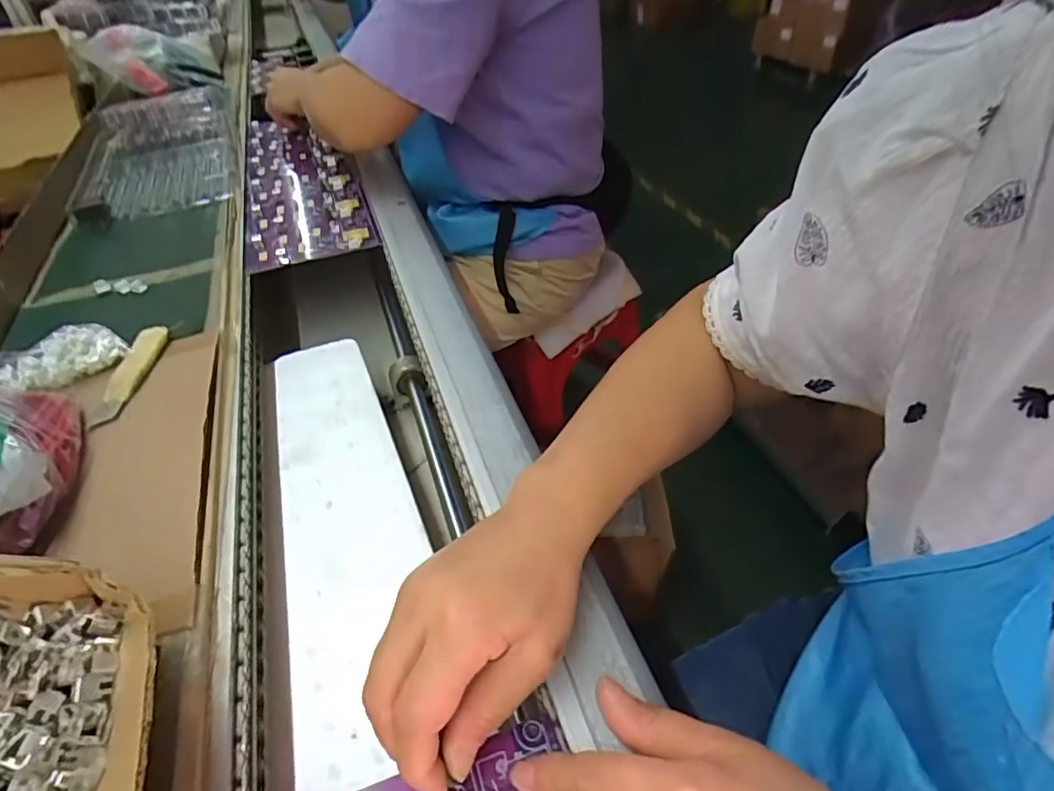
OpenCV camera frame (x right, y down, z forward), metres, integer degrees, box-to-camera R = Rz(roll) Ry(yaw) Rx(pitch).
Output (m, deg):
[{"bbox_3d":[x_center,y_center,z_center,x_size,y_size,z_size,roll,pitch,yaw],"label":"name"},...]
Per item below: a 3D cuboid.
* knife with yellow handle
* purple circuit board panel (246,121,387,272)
[{"bbox_3d":[-0.314,-0.018,0.447,0.025,0.012,0.103,-3,45,1],"label":"knife with yellow handle"},{"bbox_3d":[-0.315,-0.312,0.786,0.144,0.023,0.518,-17,45,-12],"label":"purple circuit board panel"}]

